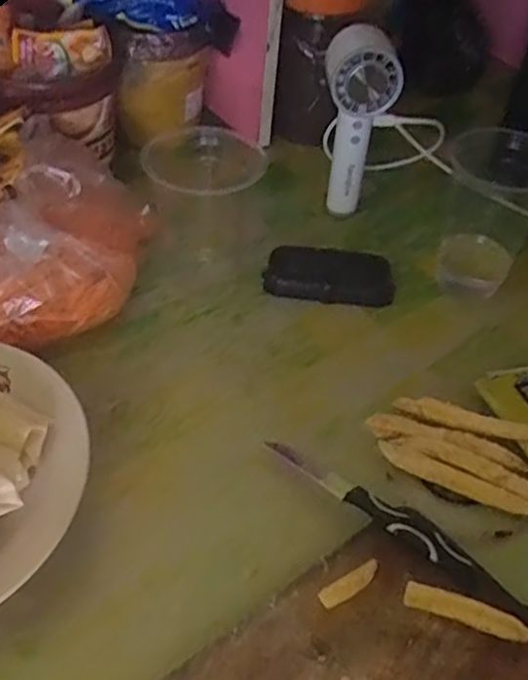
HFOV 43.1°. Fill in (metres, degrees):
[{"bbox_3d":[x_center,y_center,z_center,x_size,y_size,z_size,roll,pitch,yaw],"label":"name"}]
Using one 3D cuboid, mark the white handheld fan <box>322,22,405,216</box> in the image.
[{"bbox_3d":[0.079,-0.186,0.580,0.060,0.162,0.040,5,45,1],"label":"white handheld fan"}]

